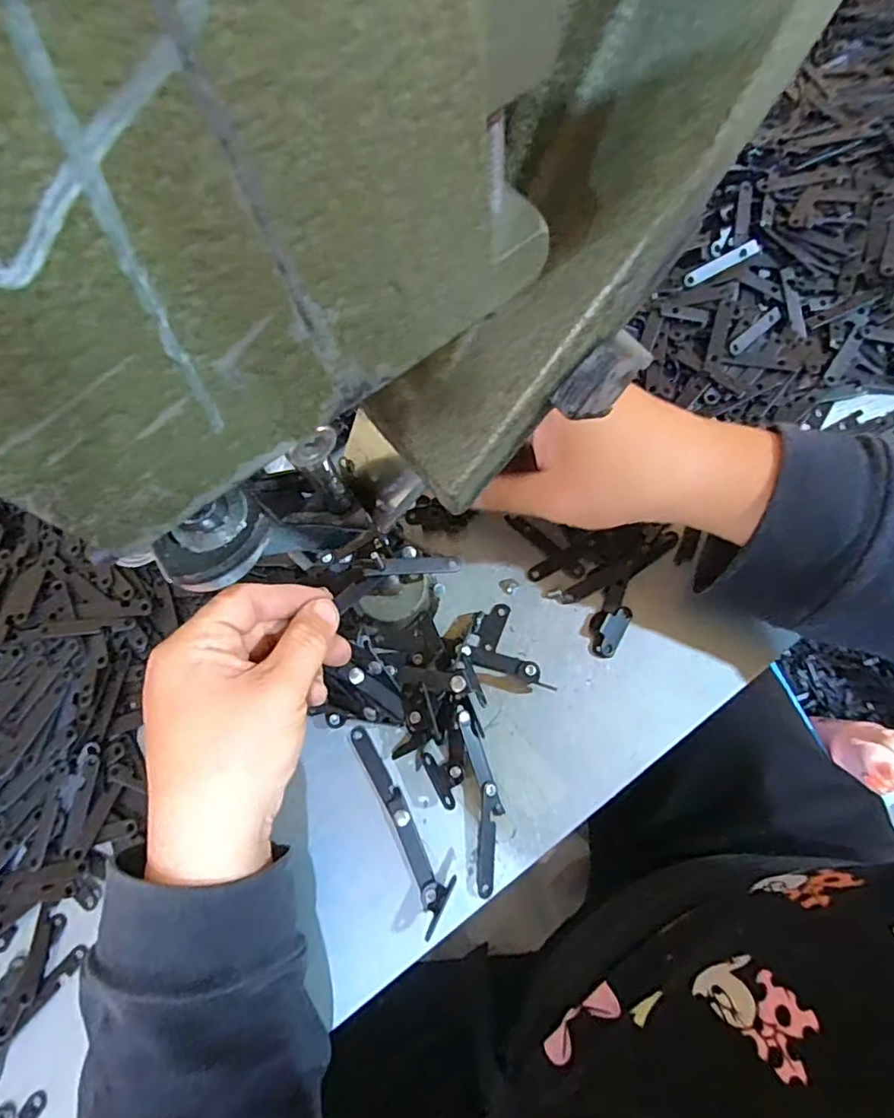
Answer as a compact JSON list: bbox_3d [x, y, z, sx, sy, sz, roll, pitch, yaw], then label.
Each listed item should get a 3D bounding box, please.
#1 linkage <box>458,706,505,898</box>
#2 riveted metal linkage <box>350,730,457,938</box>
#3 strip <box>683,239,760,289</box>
[{"bbox_3d":[0.019,0.119,0.290,0.016,0.011,0.085,-8,72,3],"label":"linkage"},{"bbox_3d":[-0.021,0.128,0.288,0.019,0.018,0.096,-25,72,-3],"label":"riveted metal linkage"},{"bbox_3d":[0.170,-0.182,0.362,0.051,0.004,0.010,-28,87,-1],"label":"strip"}]

